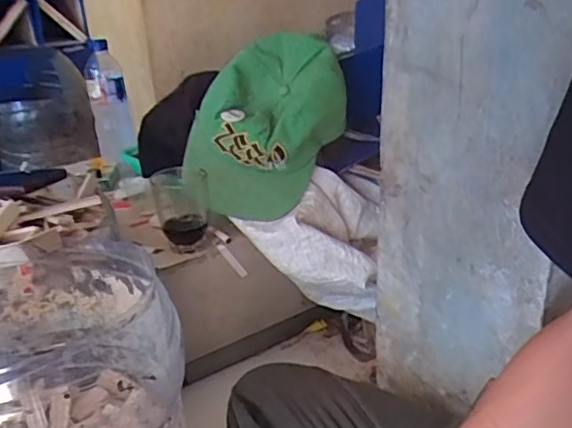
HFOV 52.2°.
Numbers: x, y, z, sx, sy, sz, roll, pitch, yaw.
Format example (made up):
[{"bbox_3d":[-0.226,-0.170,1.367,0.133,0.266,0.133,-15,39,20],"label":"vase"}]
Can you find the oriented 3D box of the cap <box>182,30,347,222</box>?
[{"bbox_3d":[-0.026,-0.119,0.816,0.178,0.275,0.125,33,-11,-1],"label":"cap"}]

